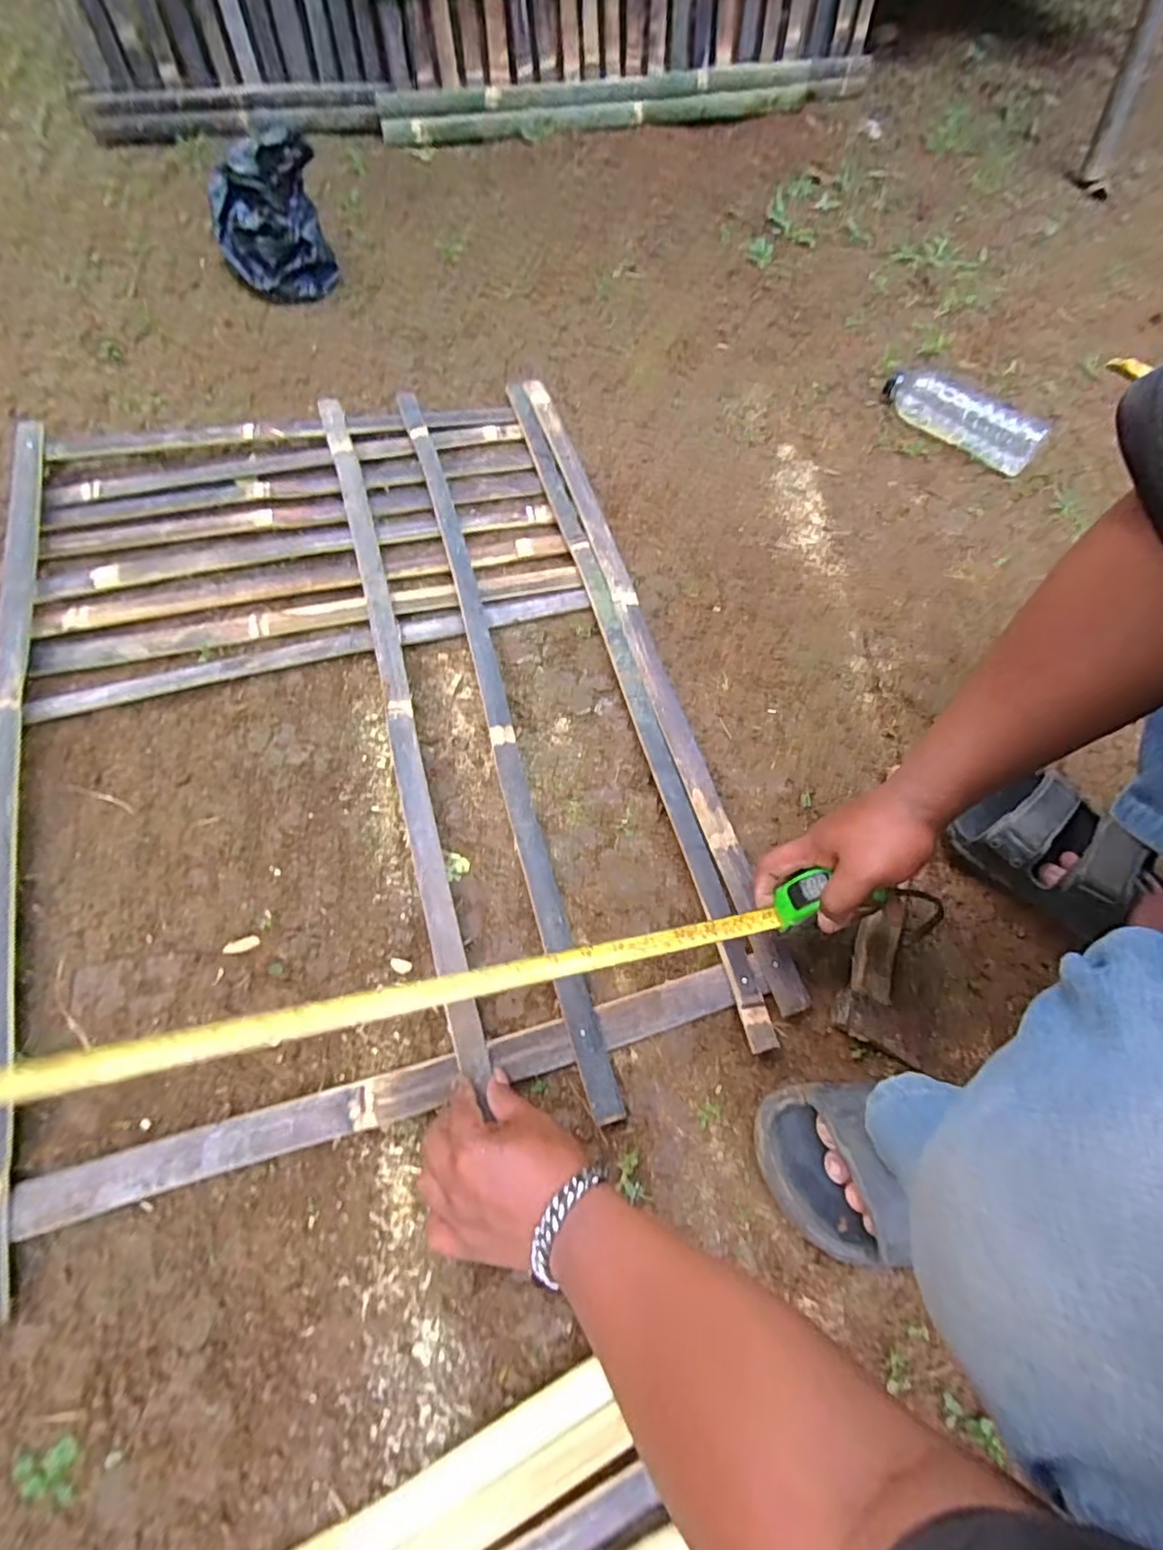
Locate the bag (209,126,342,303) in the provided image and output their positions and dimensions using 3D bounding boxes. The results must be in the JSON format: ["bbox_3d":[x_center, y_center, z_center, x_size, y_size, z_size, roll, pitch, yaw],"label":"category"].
[{"bbox_3d":[-0.463,-0.826,0.901,0.157,0.140,0.161,-21,67,-13],"label":"bag"}]

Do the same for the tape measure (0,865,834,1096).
[{"bbox_3d":[-0.140,0.149,0.410,0.649,0.051,0.030,-9,65,-11],"label":"tape measure"}]

